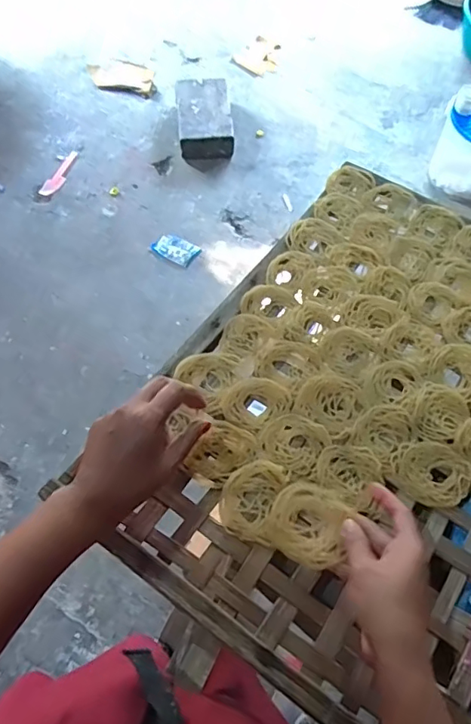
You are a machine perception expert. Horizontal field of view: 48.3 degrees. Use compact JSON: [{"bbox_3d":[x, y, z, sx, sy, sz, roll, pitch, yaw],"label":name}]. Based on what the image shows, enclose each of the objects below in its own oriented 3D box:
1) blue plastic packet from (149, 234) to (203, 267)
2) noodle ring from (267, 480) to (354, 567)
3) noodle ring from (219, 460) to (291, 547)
[{"bbox_3d":[-0.202,-0.383,1.775,0.147,0.014,0.104,27,65,12],"label":"blue plastic packet"},{"bbox_3d":[0.070,0.152,0.496,0.072,0.029,0.068,1,63,-1],"label":"noodle ring"},{"bbox_3d":[0.016,0.134,0.517,0.055,0.013,0.076,19,64,8],"label":"noodle ring"}]

